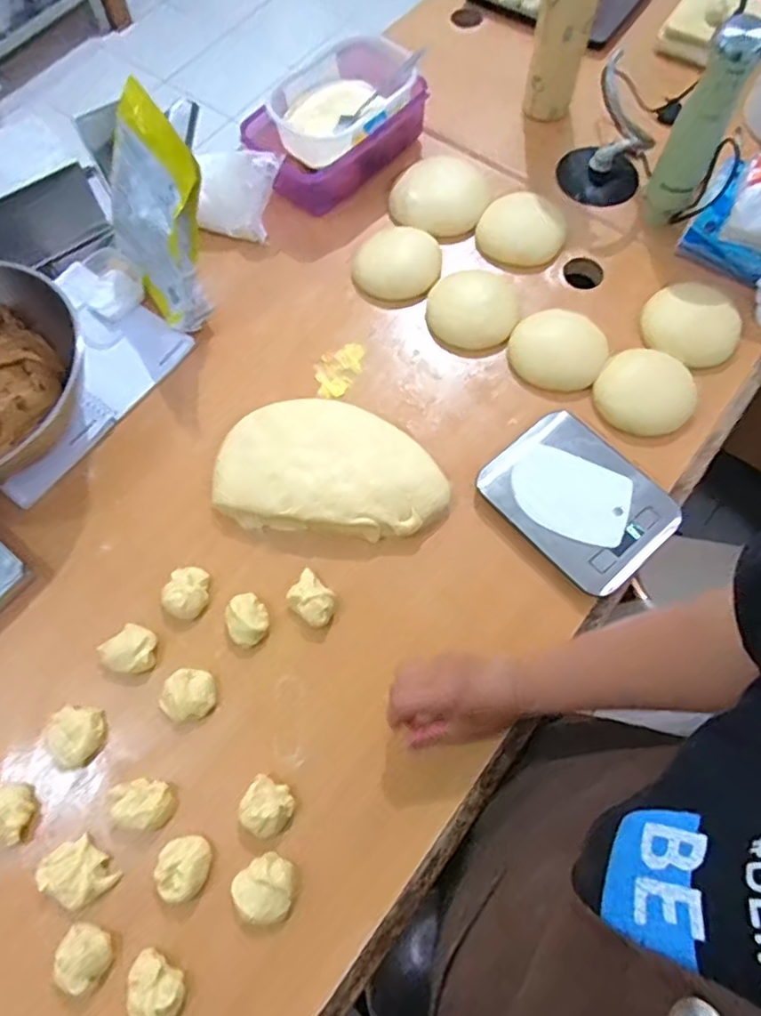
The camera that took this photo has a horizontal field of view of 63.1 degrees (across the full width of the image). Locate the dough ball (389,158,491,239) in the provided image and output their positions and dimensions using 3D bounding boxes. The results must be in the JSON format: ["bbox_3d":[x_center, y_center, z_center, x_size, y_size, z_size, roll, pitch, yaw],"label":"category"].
[{"bbox_3d":[0.075,-0.394,0.781,0.122,0.043,0.090,9,68,5],"label":"dough ball"}]

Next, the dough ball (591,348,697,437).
[{"bbox_3d":[0.287,-0.126,0.669,0.088,0.037,0.096,0,67,1],"label":"dough ball"}]

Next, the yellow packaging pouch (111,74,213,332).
[{"bbox_3d":[-0.240,-0.310,0.657,0.031,0.207,0.156,-30,70,-34],"label":"yellow packaging pouch"}]

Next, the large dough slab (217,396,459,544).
[{"bbox_3d":[-0.050,-0.044,0.647,0.239,0.042,0.140,6,68,4],"label":"large dough slab"}]

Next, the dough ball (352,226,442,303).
[{"bbox_3d":[0.020,-0.293,0.749,0.106,0.036,0.086,0,67,1],"label":"dough ball"}]

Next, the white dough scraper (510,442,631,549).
[{"bbox_3d":[0.188,-0.013,0.619,0.116,0.004,0.081,22,75,11],"label":"white dough scraper"}]

